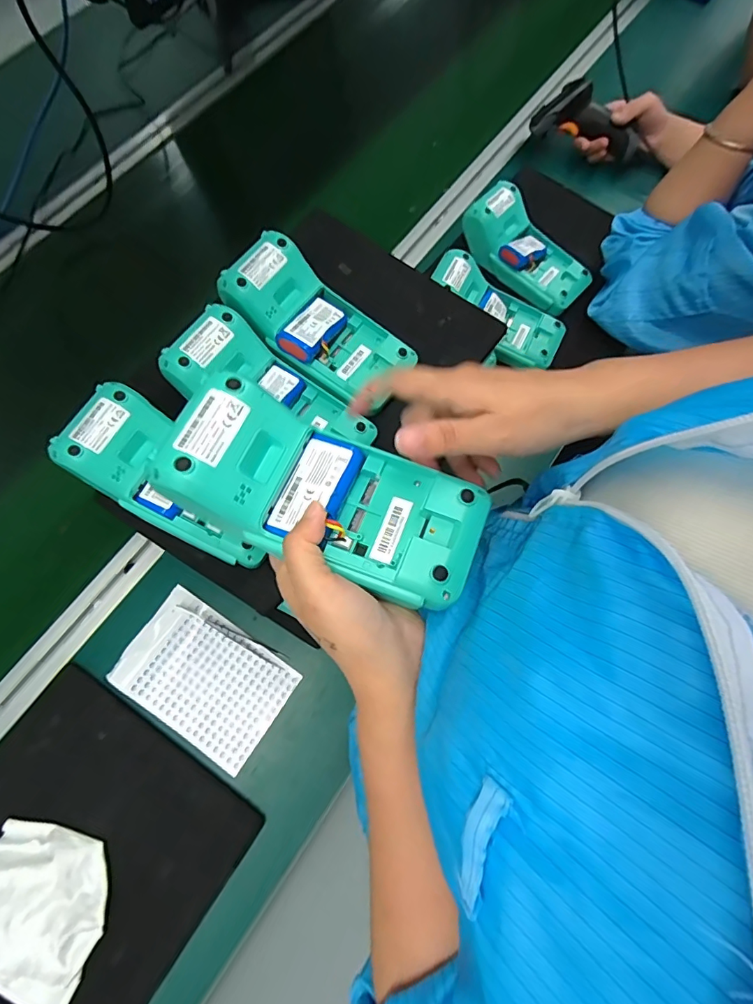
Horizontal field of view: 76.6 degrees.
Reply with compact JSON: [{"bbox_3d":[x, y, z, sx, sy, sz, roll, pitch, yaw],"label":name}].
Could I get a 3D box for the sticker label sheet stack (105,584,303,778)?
[{"bbox_3d":[-0.173,0.177,0.484,0.161,0.005,0.110,34,73,5],"label":"sticker label sheet stack"}]

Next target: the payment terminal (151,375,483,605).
[{"bbox_3d":[-0.027,-0.004,0.264,0.167,0.036,0.076,22,72,-3],"label":"payment terminal"}]

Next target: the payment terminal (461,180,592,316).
[{"bbox_3d":[0.191,-0.323,0.620,0.174,0.047,0.083,42,75,-4],"label":"payment terminal"}]

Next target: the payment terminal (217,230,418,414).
[{"bbox_3d":[-0.049,-0.157,0.421,0.164,0.058,0.081,34,74,9],"label":"payment terminal"}]

